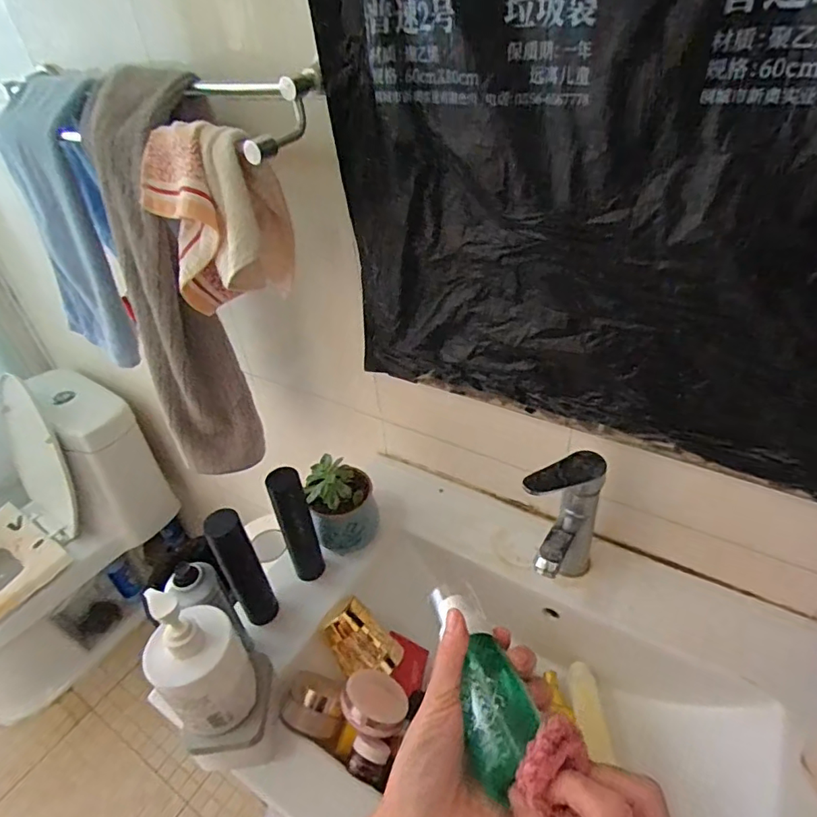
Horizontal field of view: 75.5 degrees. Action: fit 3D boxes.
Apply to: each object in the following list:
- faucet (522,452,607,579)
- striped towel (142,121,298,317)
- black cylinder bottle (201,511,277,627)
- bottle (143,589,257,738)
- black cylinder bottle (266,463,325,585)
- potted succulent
[{"bbox_3d":[0.175,0.147,0.631,0.068,0.188,0.124,28,49,35],"label":"faucet"},{"bbox_3d":[-0.211,-0.207,0.600,0.142,0.202,0.126,-16,40,-12],"label":"striped towel"},{"bbox_3d":[-0.198,0.206,0.644,0.043,0.200,0.038,-22,41,-20],"label":"black cylinder bottle"},{"bbox_3d":[-0.203,0.238,0.503,0.074,0.157,0.082,29,50,36],"label":"bottle"},{"bbox_3d":[-0.143,0.161,0.689,0.040,0.205,0.036,-16,40,-12],"label":"black cylinder bottle"},{"bbox_3d":[-0.089,0.145,0.752,0.091,0.143,0.088,-12,39,-8],"label":"potted succulent"}]

